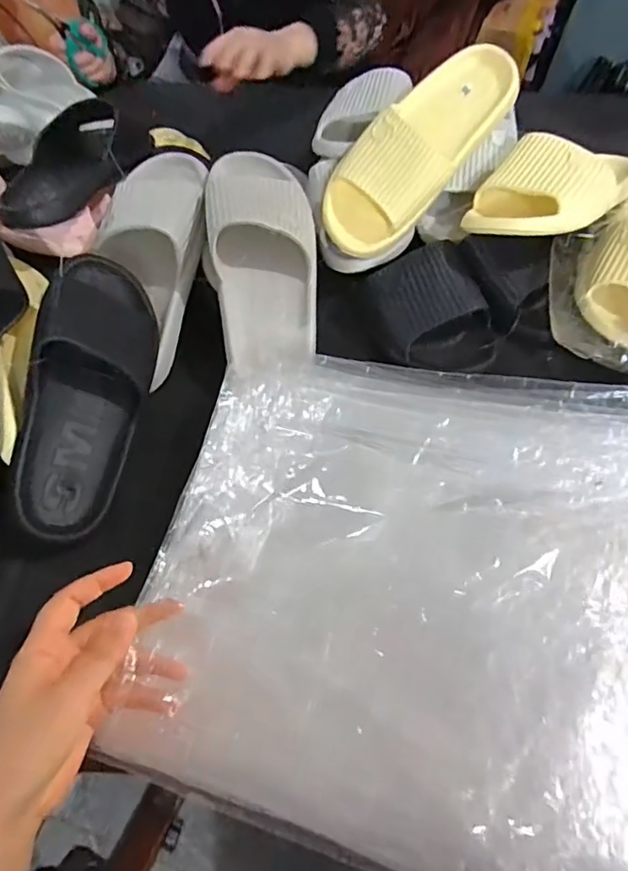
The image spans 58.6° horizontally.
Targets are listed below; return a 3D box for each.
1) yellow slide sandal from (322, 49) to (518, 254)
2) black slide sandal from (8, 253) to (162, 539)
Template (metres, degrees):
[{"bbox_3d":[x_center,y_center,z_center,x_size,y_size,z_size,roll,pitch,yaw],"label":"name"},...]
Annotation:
[{"bbox_3d":[0.106,-0.299,0.588,0.099,0.068,0.250,41,92,5],"label":"yellow slide sandal"},{"bbox_3d":[-0.206,-0.041,0.512,0.106,0.080,0.273,15,69,-30],"label":"black slide sandal"}]

